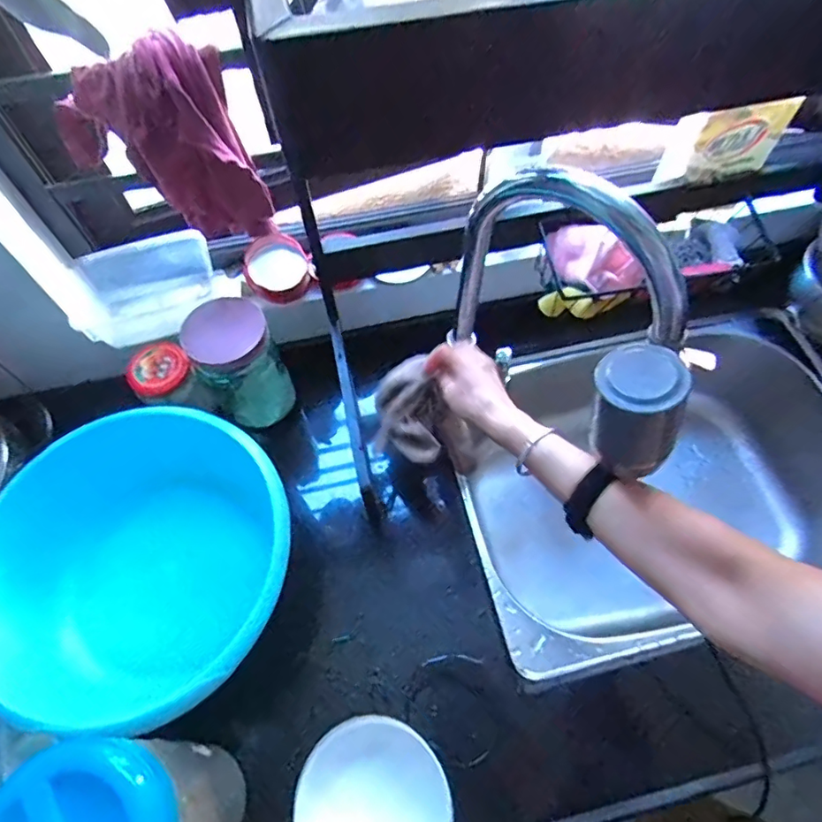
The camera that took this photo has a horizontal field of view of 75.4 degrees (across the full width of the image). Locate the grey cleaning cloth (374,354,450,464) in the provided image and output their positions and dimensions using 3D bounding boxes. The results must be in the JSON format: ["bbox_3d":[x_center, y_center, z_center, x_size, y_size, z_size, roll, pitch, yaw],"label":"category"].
[{"bbox_3d":[-0.001,0.002,0.605,0.077,0.050,0.118,-2,61,0],"label":"grey cleaning cloth"}]

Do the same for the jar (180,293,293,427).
[{"bbox_3d":[-0.204,-0.053,0.650,0.087,0.157,0.077,-35,66,-16],"label":"jar"}]

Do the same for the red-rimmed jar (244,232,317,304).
[{"bbox_3d":[-0.165,-0.178,0.657,0.077,0.047,0.074,-1,61,1],"label":"red-rimmed jar"}]

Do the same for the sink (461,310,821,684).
[{"bbox_3d":[0.341,0.118,0.777,0.538,0.239,0.389,-12,62,-5],"label":"sink"}]

